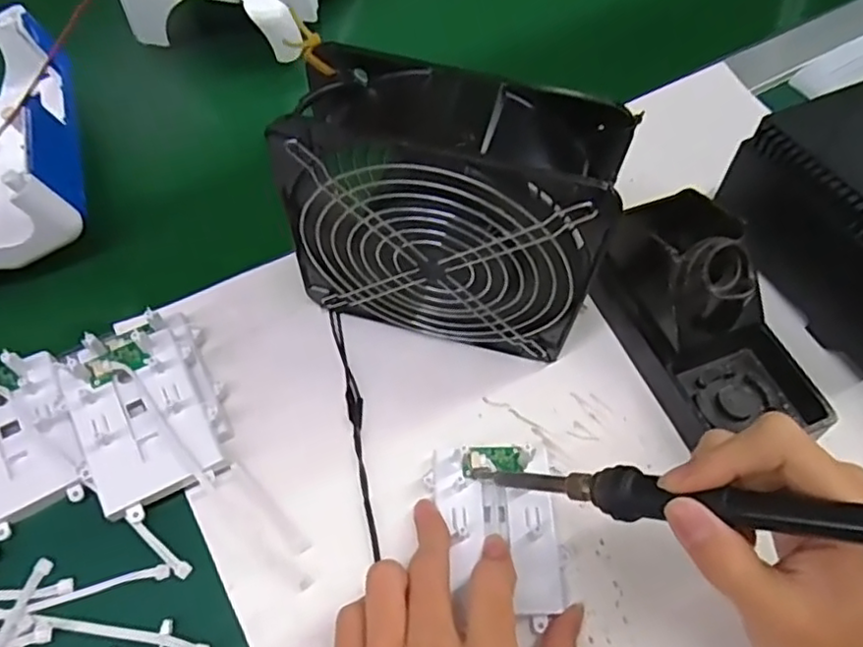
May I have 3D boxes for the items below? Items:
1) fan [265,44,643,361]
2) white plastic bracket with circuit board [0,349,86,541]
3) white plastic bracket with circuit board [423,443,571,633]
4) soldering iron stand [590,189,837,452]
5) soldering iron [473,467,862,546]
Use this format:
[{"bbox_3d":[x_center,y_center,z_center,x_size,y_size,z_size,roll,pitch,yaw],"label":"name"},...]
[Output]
[{"bbox_3d":[0.008,-0.051,0.332,0.147,0.153,0.061,13,60,4],"label":"fan"},{"bbox_3d":[-0.213,0.059,0.327,0.066,0.025,0.078,-27,64,-18],"label":"white plastic bracket with circuit board"},{"bbox_3d":[0.034,0.099,0.314,0.059,0.016,0.085,-9,62,-4],"label":"white plastic bracket with circuit board"},{"bbox_3d":[0.150,-0.011,0.357,0.071,0.075,0.150,-17,62,-13],"label":"soldering iron stand"},{"bbox_3d":[0.108,0.073,0.250,0.217,0.023,0.017,-3,49,43],"label":"soldering iron"}]

